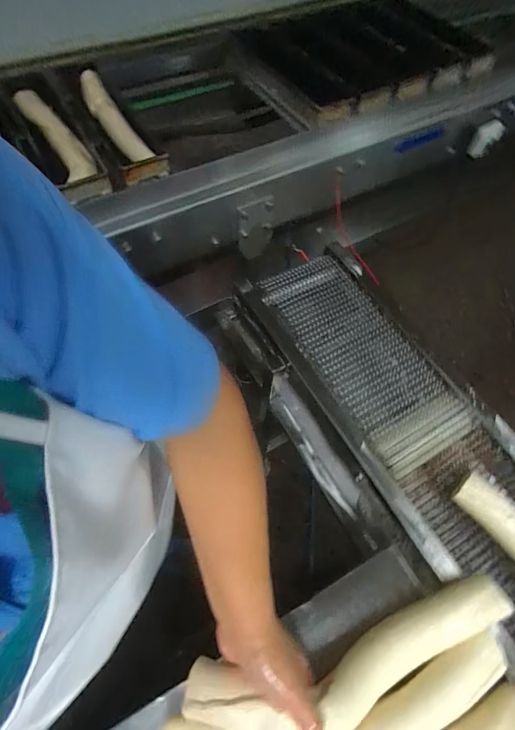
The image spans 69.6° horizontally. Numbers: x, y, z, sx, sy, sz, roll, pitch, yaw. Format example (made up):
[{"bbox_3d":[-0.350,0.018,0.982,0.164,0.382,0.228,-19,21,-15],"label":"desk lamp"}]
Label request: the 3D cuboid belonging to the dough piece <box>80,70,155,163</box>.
[{"bbox_3d":[-0.295,-0.499,0.749,0.061,0.043,0.303,-28,63,-14],"label":"dough piece"}]

